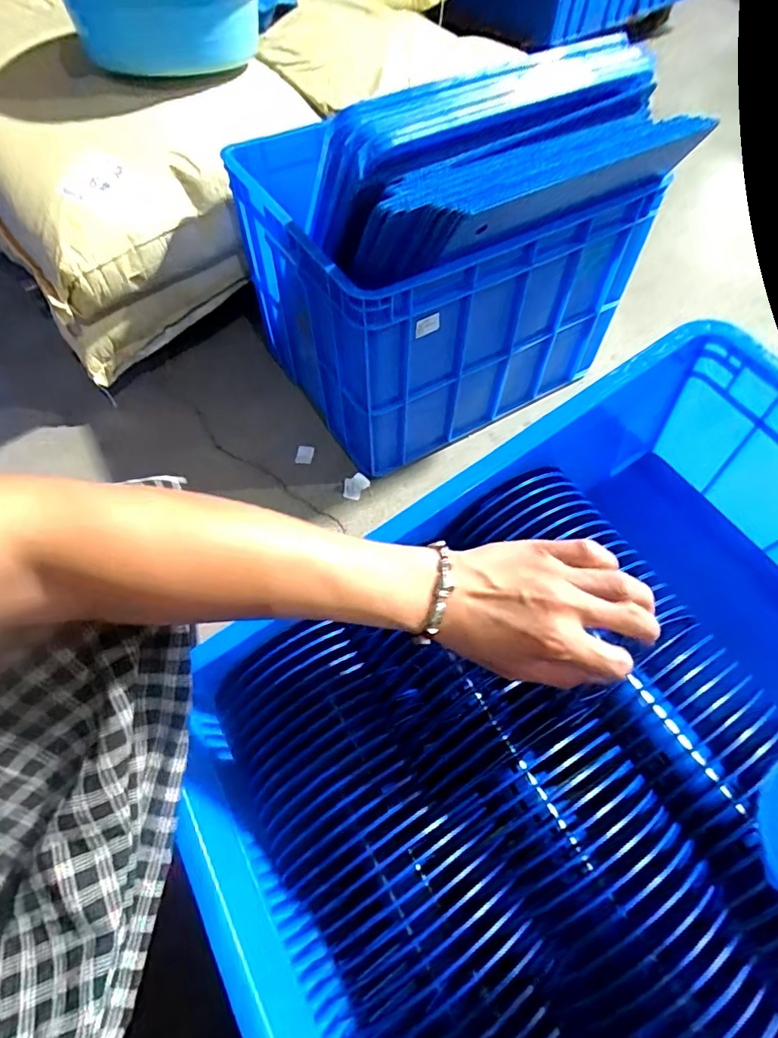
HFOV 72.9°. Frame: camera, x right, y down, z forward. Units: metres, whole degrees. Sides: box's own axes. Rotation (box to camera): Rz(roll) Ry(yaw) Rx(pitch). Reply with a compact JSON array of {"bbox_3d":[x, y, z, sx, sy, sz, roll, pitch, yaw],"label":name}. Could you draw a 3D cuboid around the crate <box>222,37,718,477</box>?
[{"bbox_3d":[0.073,-0.492,0.918,0.535,0.502,0.489,-27,62,-16],"label":"crate"}]

